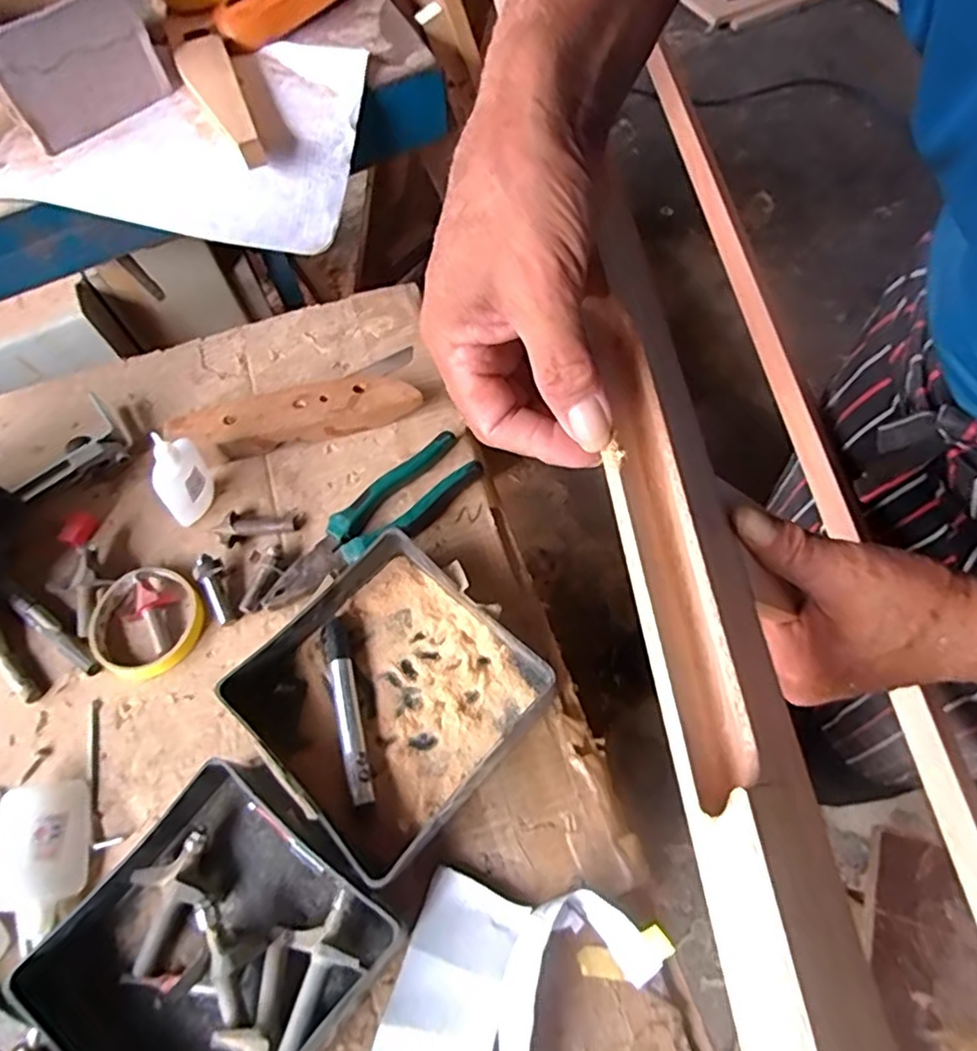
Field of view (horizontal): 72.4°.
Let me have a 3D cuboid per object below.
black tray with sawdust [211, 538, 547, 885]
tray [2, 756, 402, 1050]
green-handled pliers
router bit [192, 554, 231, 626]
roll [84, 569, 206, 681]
[{"bbox_3d":[-0.070,0.112,0.461,0.176,0.043,0.166,39,71,21],"label":"black tray with sawdust"},{"bbox_3d":[-0.165,0.253,0.397,0.170,0.043,0.174,35,70,19],"label":"tray"},{"bbox_3d":[-0.090,-0.001,0.534,0.056,0.019,0.195,38,71,21],"label":"green-handled pliers"},{"bbox_3d":[-0.209,0.049,0.514,0.021,0.017,0.054,-22,85,-7],"label":"router bit"},{"bbox_3d":[-0.260,0.074,0.509,0.084,0.016,0.082,-2,63,3],"label":"roll"}]

